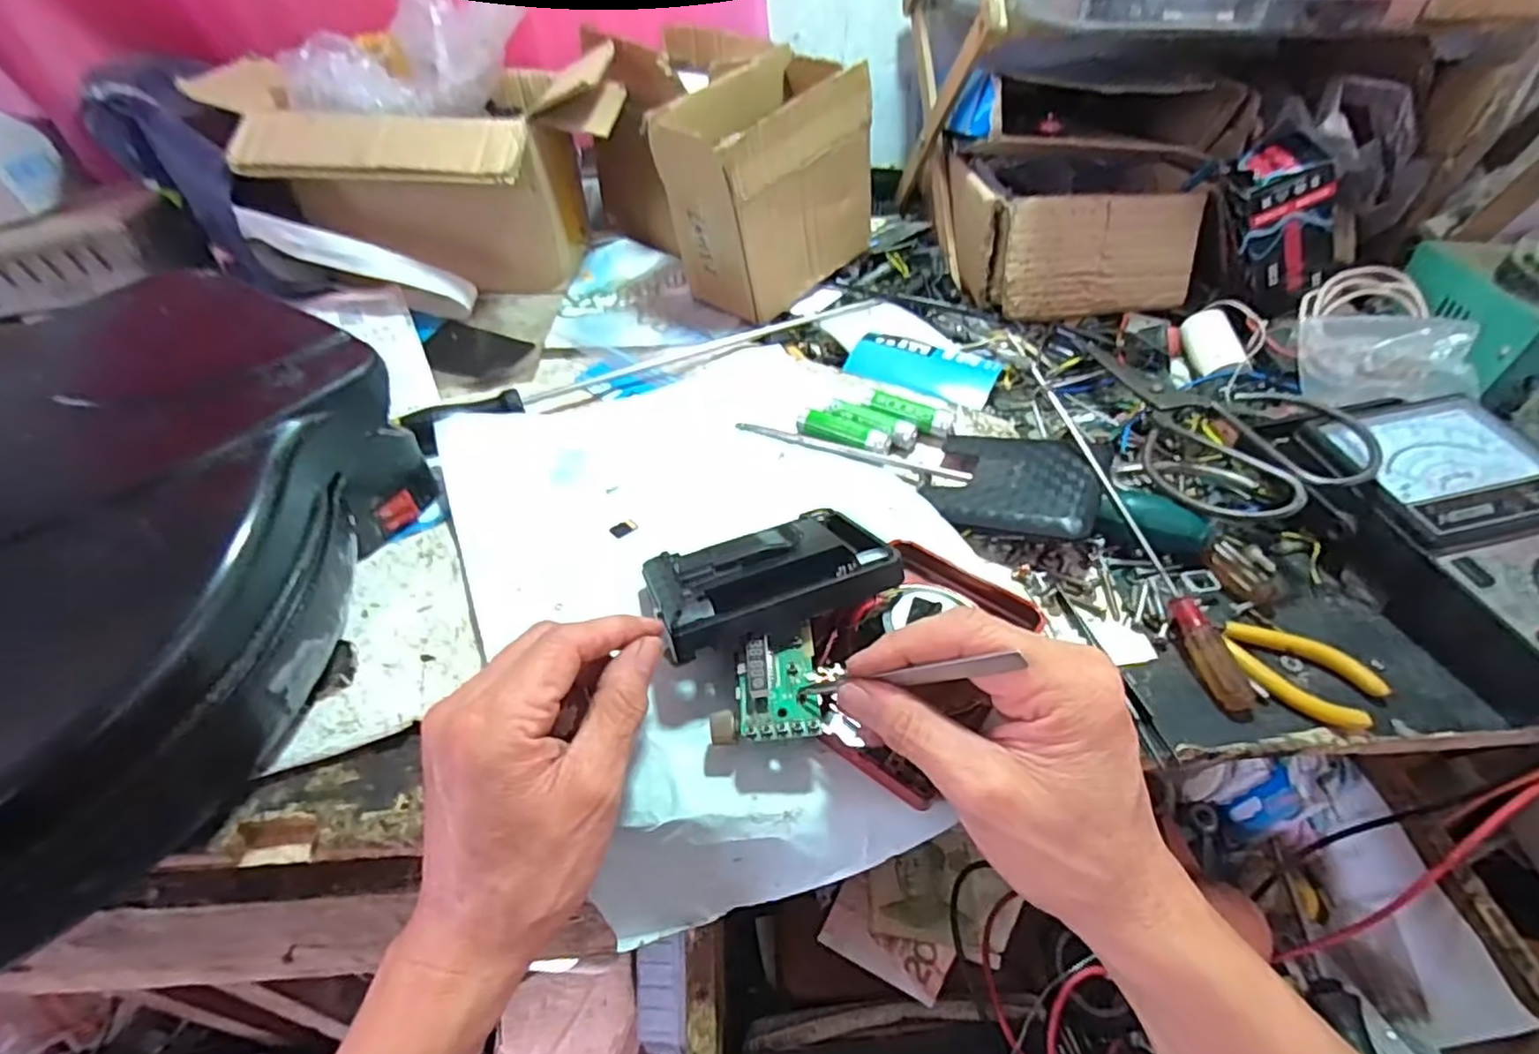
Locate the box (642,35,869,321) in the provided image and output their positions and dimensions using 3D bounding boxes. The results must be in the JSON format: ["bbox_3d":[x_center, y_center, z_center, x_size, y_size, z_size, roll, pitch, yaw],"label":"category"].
[{"bbox_3d":[-0.003,-0.272,0.548,0.159,0.151,0.086,-33,54,-29],"label":"box"}]

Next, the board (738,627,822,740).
[{"bbox_3d":[0.004,0.067,0.303,0.035,0.012,0.054,-2,45,0],"label":"board"}]

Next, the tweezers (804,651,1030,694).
[{"bbox_3d":[0.053,0.058,0.262,0.086,0.010,0.005,-16,37,31],"label":"tweezers"}]

